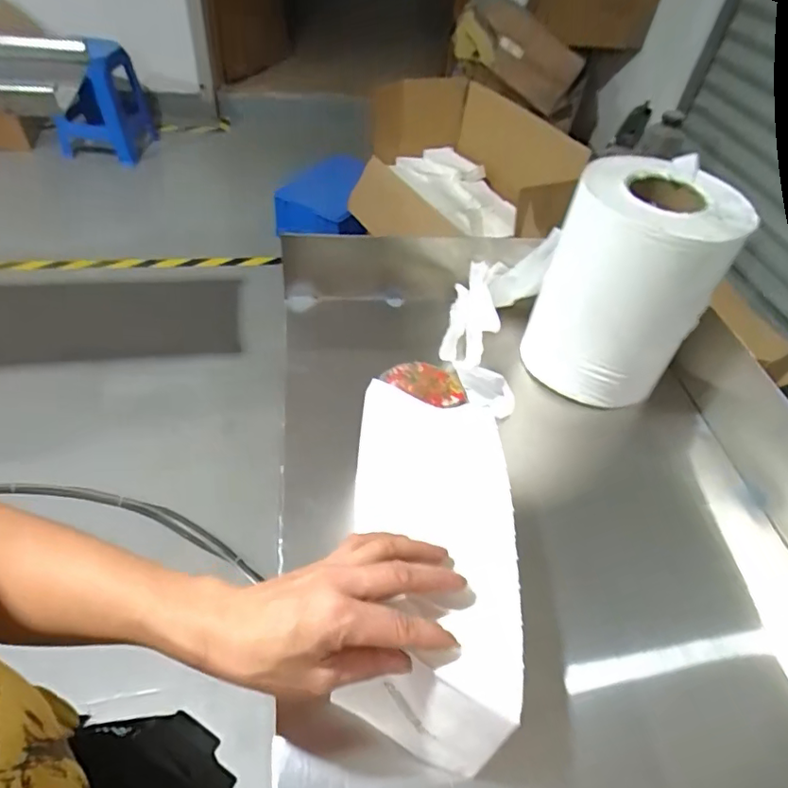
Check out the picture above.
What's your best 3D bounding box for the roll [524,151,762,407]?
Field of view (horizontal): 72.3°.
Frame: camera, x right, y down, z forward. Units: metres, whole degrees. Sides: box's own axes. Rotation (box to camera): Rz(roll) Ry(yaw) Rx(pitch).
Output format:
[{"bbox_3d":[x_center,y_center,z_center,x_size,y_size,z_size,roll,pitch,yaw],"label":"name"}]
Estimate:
[{"bbox_3d":[0.261,-0.124,0.622,0.168,0.227,0.165,23,49,14],"label":"roll"}]

